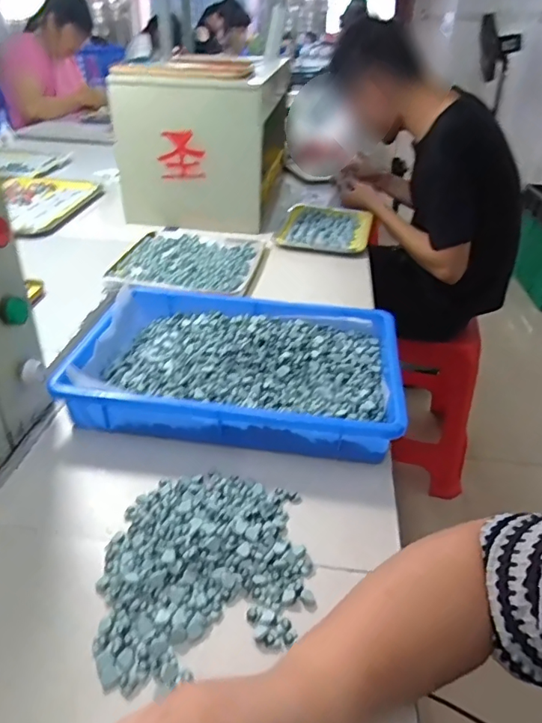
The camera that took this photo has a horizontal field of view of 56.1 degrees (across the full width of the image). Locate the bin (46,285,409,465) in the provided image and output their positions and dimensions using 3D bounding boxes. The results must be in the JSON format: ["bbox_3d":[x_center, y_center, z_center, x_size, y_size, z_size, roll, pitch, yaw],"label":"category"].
[{"bbox_3d":[-0.036,0.004,0.615,0.362,0.060,0.233,8,33,5],"label":"bin"}]

